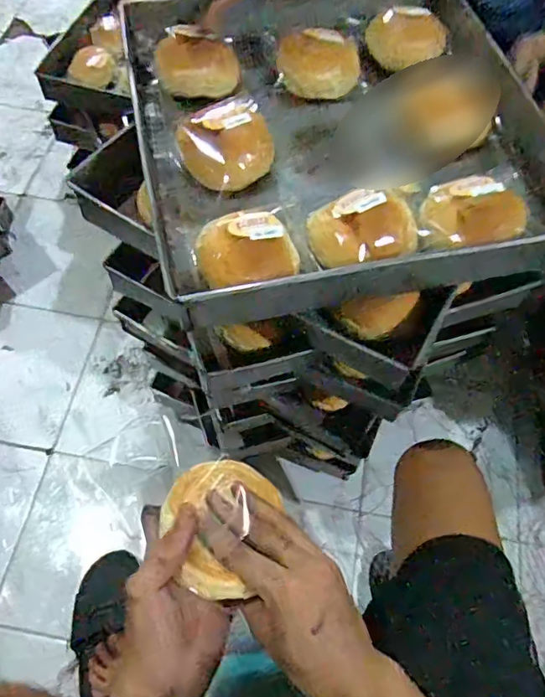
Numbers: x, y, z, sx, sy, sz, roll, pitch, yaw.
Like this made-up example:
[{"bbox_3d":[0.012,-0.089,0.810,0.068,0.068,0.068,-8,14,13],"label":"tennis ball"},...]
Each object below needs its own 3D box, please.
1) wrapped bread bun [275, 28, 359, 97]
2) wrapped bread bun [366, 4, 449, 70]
[{"bbox_3d":[0.055,-0.341,0.637,0.097,0.048,0.072,5,63,0],"label":"wrapped bread bun"},{"bbox_3d":[0.166,-0.383,0.658,0.096,0.041,0.065,-3,63,-5],"label":"wrapped bread bun"}]

